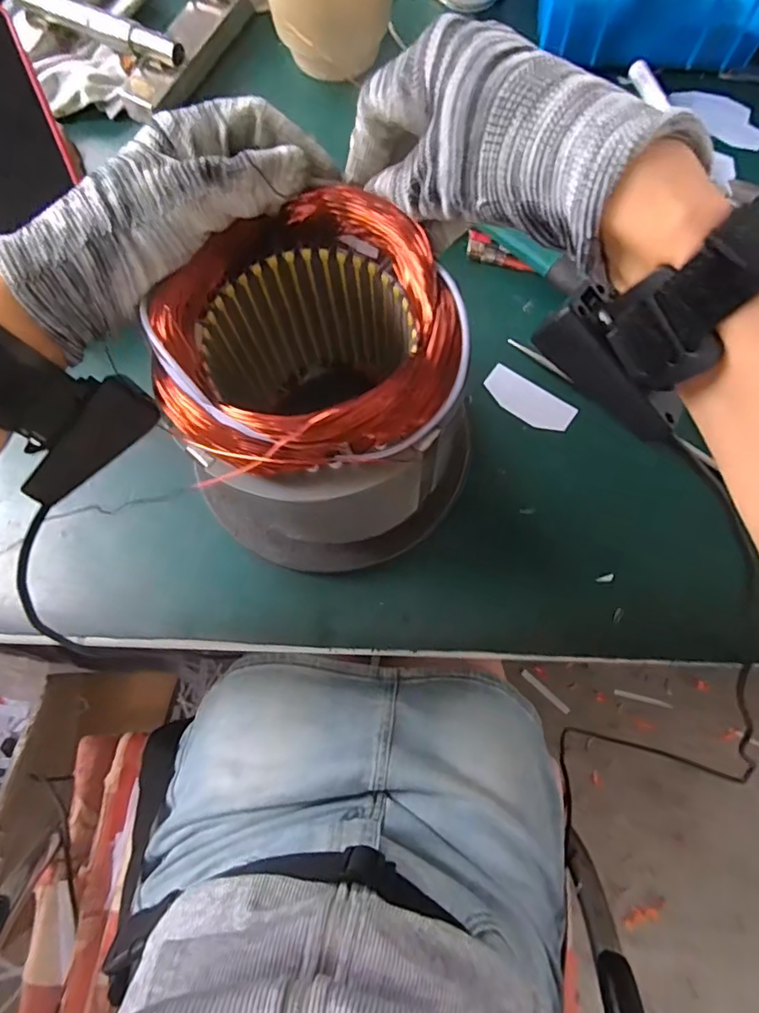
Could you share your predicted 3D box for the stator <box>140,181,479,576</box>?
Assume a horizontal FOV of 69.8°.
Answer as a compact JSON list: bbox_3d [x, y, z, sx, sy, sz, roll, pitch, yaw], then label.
[{"bbox_3d":[-0.031,-0.047,0.311,0.147,0.167,0.148,-1,73,2],"label":"stator"}]

